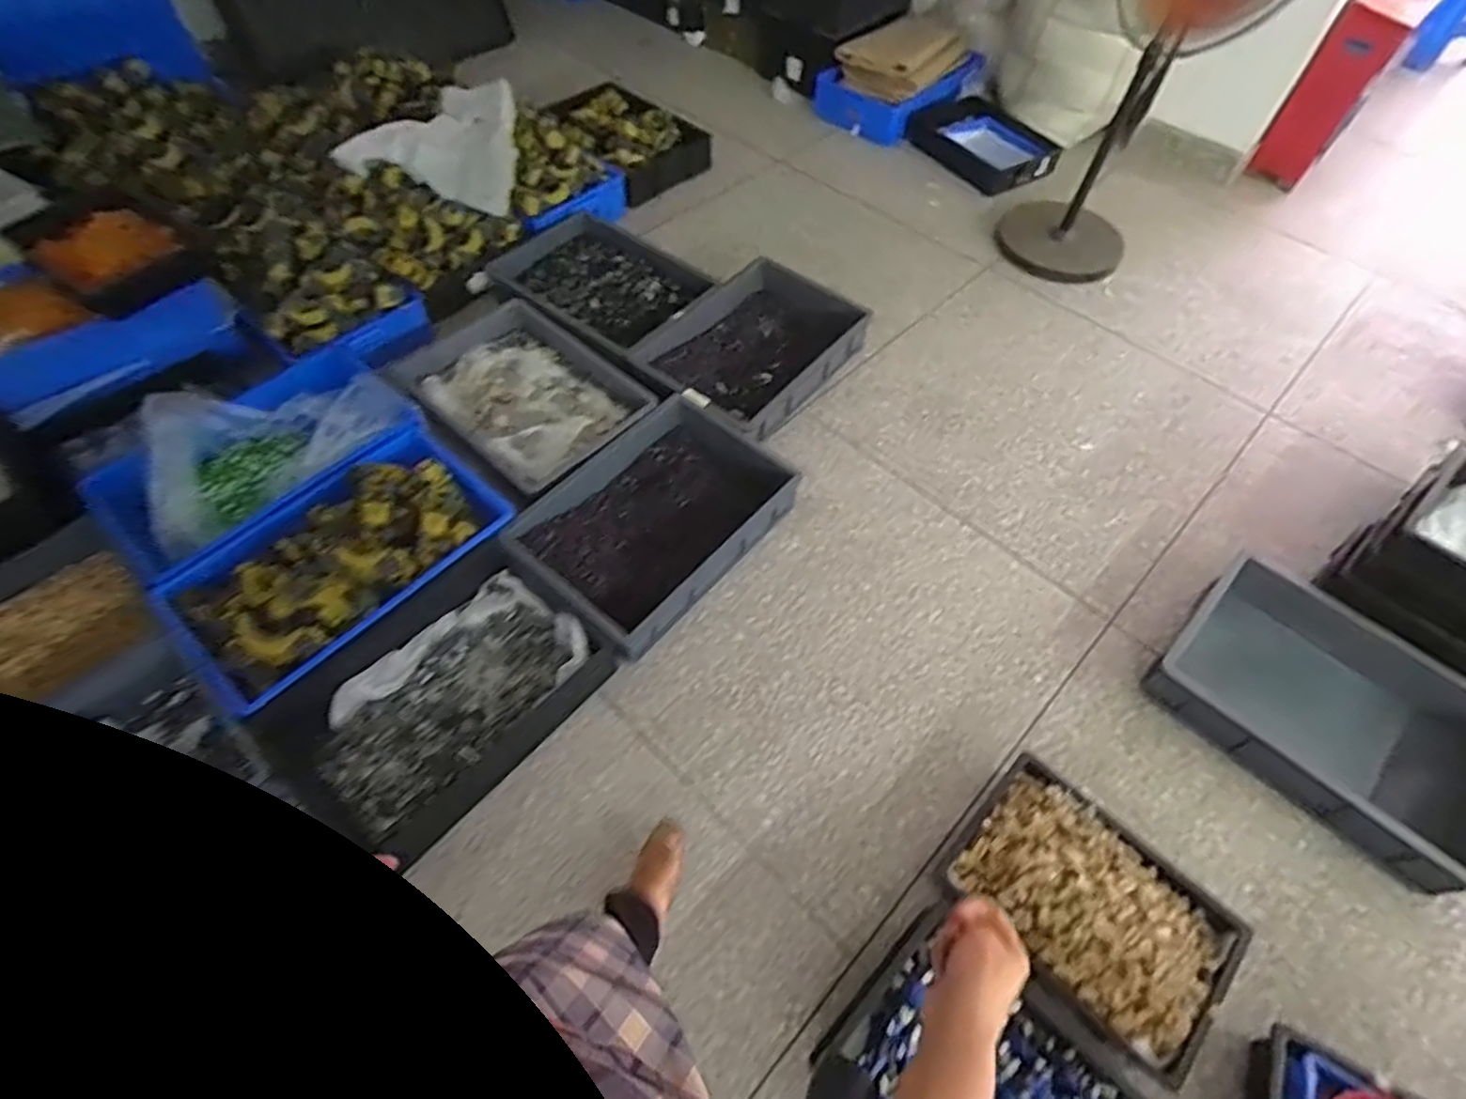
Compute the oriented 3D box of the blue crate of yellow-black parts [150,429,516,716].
[{"bbox_3d":[-0.854,0.008,1.519,0.378,0.132,0.685,39,64,22],"label":"blue crate of yellow-black parts"}]

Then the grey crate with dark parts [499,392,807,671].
[{"bbox_3d":[-0.177,-0.079,1.659,0.427,0.113,0.604,37,63,21],"label":"grey crate with dark parts"}]

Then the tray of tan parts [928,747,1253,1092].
[{"bbox_3d":[0.616,0.600,1.196,0.444,0.145,0.318,37,63,21],"label":"tray of tan parts"}]

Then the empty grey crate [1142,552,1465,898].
[{"bbox_3d":[1.189,0.314,1.374,0.400,0.124,0.589,-38,65,-23],"label":"empty grey crate"}]

